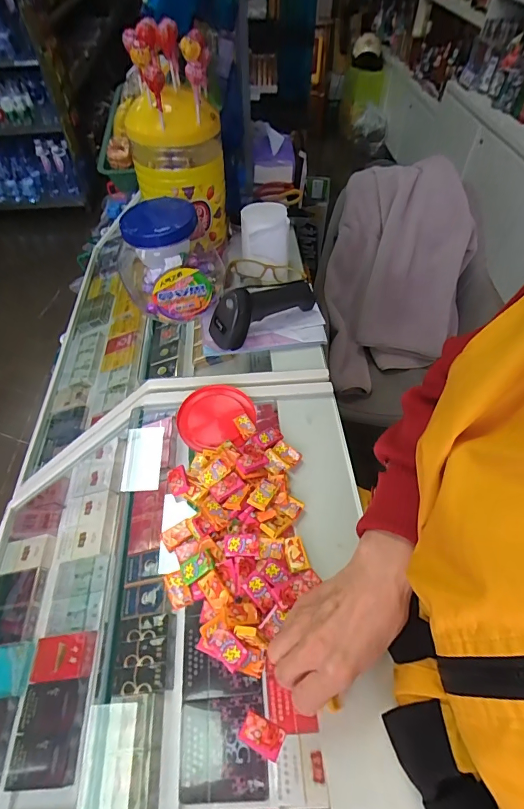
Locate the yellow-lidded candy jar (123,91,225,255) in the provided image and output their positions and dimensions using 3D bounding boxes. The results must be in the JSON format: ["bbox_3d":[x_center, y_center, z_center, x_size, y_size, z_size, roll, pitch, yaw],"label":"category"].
[{"bbox_3d":[-0.115,-0.357,0.638,0.122,0.221,0.131,0,53,0],"label":"yellow-lidded candy jar"}]

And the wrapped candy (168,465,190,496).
[{"bbox_3d":[-0.098,0.089,0.468,0.022,0.006,0.037,-16,54,-12],"label":"wrapped candy"}]

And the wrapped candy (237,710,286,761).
[{"bbox_3d":[0.000,0.278,0.335,0.035,0.005,0.022,21,56,15],"label":"wrapped candy"}]

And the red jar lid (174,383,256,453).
[{"bbox_3d":[-0.064,0.017,0.541,0.098,0.020,0.099,0,53,0],"label":"red jar lid"}]

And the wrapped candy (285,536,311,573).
[{"bbox_3d":[0.036,0.159,0.425,0.022,0.006,0.035,-10,53,-8],"label":"wrapped candy"}]

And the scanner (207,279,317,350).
[{"bbox_3d":[0.002,-0.155,0.621,0.178,0.067,0.052,-29,58,-21],"label":"scanner"}]

